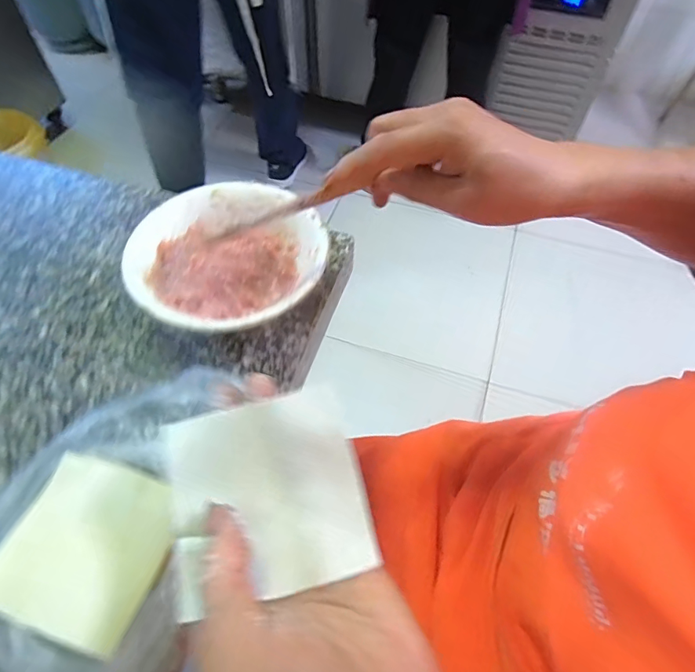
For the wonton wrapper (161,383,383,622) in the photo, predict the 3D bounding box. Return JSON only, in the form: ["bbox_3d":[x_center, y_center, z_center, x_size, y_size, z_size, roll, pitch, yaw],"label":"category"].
[{"bbox_3d":[-0.035,0.066,0.192,0.081,0.011,0.076,-11,88,1],"label":"wonton wrapper"}]

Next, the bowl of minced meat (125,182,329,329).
[{"bbox_3d":[-0.088,-0.055,0.349,0.137,0.043,0.141,-21,59,-15],"label":"bowl of minced meat"}]

